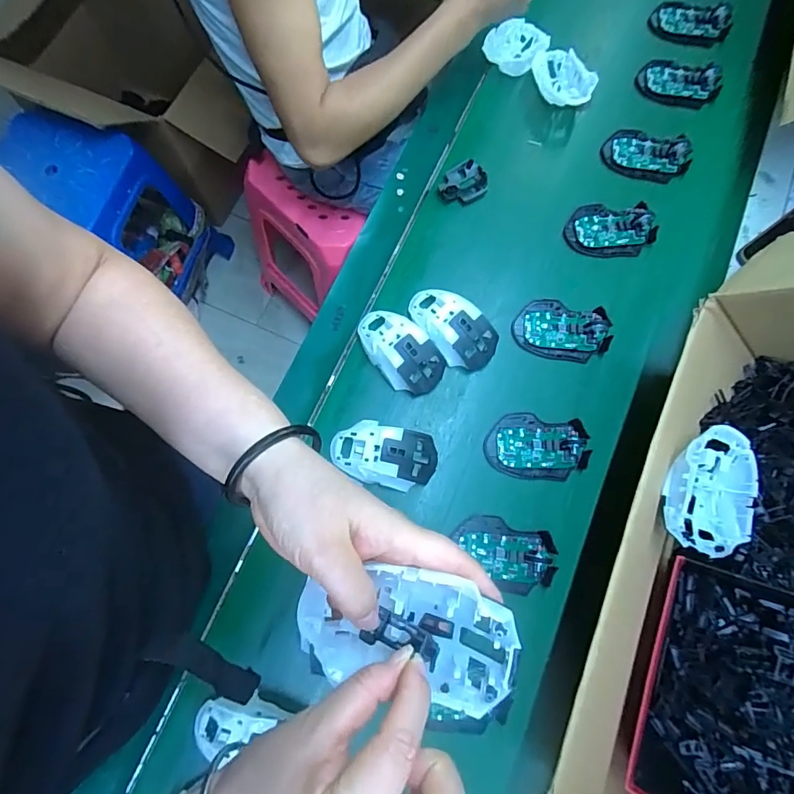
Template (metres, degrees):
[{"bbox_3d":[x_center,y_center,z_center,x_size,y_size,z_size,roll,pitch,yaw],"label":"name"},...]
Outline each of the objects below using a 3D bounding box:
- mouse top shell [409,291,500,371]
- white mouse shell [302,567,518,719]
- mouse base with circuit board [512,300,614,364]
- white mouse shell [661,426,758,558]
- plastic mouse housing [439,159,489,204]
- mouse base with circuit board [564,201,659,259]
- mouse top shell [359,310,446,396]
[{"bbox_3d":[0.064,-0.082,0.542,0.118,0.035,0.069,39,79,7],"label":"mouse top shell"},{"bbox_3d":[0.004,0.126,0.247,0.114,0.034,0.063,2,75,8],"label":"white mouse shell"},{"bbox_3d":[0.202,-0.082,0.556,0.114,0.014,0.071,13,76,3],"label":"mouse base with circuit board"},{"bbox_3d":[0.284,0.085,0.419,0.070,0.036,0.115,20,78,1],"label":"white mouse shell"},{"bbox_3d":[0.087,-0.283,0.604,0.065,0.013,0.050,-27,77,-7],"label":"plastic mouse housing"},{"bbox_3d":[0.279,-0.218,0.593,0.117,0.020,0.072,-1,75,-1],"label":"mouse base with circuit board"},{"bbox_3d":[0.003,-0.055,0.532,0.117,0.036,0.066,44,79,8],"label":"mouse top shell"}]

